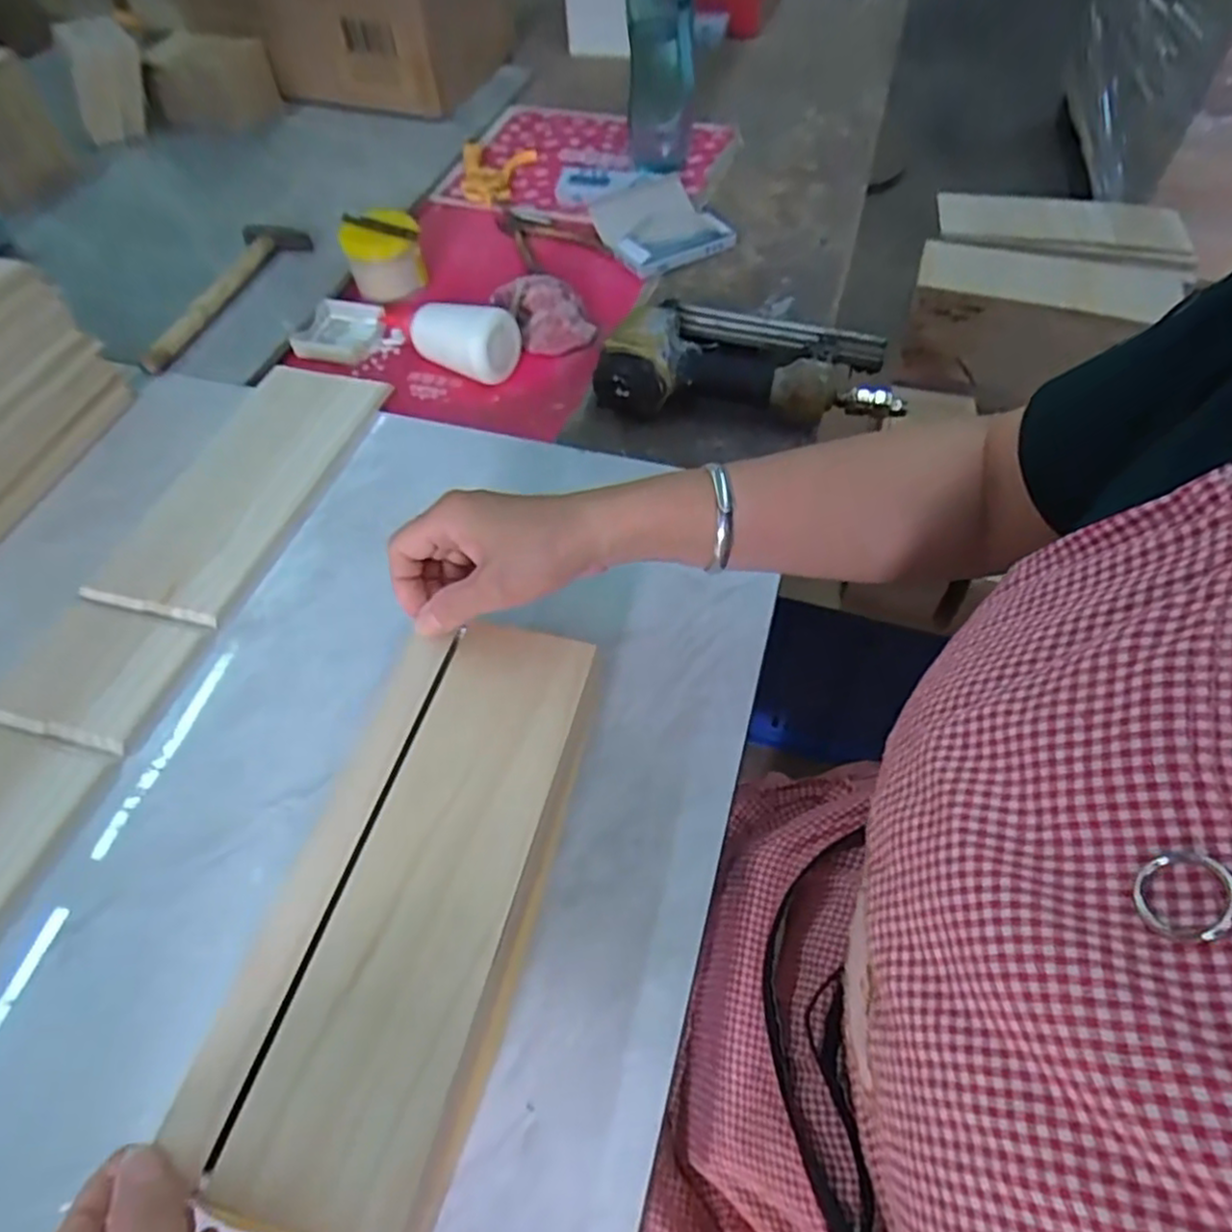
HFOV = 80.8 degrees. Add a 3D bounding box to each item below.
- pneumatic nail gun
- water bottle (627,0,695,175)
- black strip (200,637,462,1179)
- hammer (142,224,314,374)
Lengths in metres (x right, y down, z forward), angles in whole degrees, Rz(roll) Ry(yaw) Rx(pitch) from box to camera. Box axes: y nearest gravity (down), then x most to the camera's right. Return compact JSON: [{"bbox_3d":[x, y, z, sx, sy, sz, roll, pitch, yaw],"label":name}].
[{"bbox_3d":[0.116,-0.235,0.642,0.242,0.057,0.157,7,55,5],"label":"pneumatic nail gun"},{"bbox_3d":[0.052,-0.651,0.823,0.077,0.231,0.090,2,55,1],"label":"water bottle"},{"bbox_3d":[-0.127,0.114,0.355,0.008,0.008,0.259,13,56,9],"label":"black strip"},{"bbox_3d":[-0.404,-0.331,0.735,0.079,0.017,0.244,11,55,8],"label":"hammer"}]

